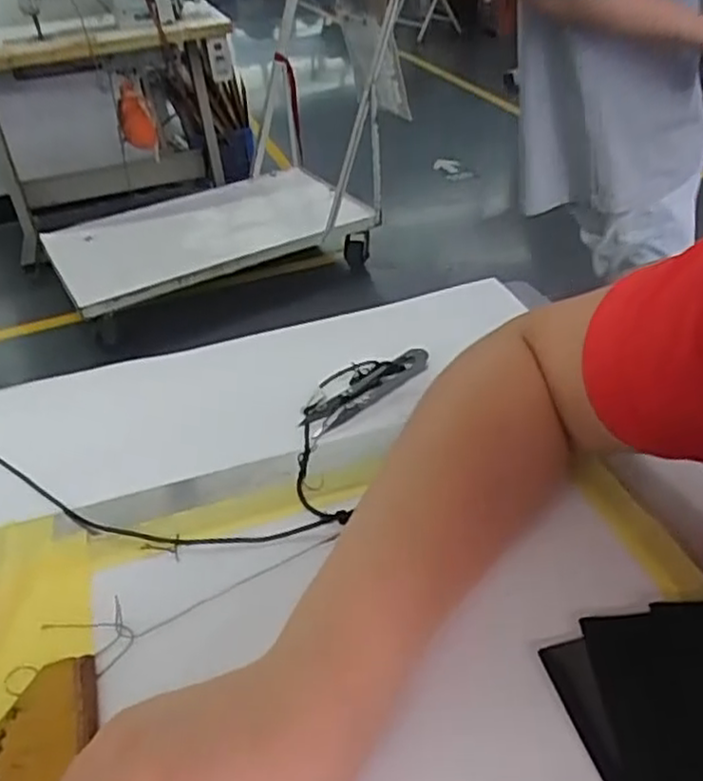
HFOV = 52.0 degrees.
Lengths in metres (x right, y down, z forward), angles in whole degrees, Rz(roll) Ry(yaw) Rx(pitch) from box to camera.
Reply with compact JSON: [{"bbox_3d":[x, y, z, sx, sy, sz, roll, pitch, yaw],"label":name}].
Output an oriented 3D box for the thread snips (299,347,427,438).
[{"bbox_3d":[0.005,-0.003,0.468,0.037,0.012,0.096,27,48,37],"label":"thread snips"}]

